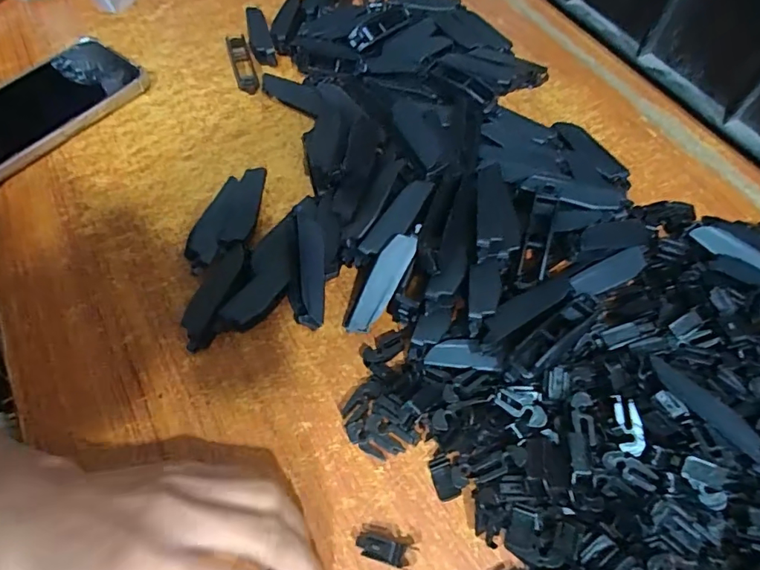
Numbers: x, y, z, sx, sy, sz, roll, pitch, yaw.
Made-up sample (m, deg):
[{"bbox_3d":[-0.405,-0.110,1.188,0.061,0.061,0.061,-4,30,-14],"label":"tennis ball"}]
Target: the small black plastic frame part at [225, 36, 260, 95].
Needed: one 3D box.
[{"bbox_3d":[-0.118,-0.190,0.419,0.018,0.006,0.072,-16,61,-11],"label":"small black plastic frame part"}]

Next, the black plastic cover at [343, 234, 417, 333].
[{"bbox_3d":[-0.001,-0.001,0.293,0.021,0.009,0.066,31,90,15],"label":"black plastic cover"}]

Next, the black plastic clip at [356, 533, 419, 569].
[{"bbox_3d":[0.003,0.130,0.239,0.030,0.009,0.011,13,60,6],"label":"black plastic clip"}]

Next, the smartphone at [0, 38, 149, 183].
[{"bbox_3d":[-0.270,-0.135,0.379,0.088,0.016,0.163,34,64,17],"label":"smartphone"}]

